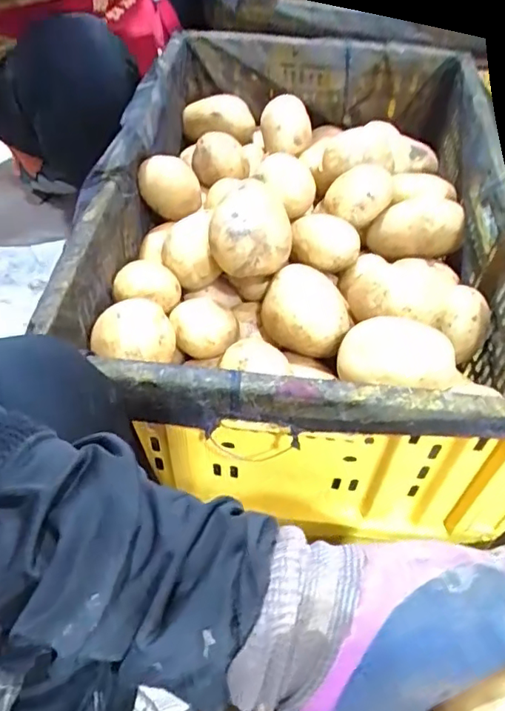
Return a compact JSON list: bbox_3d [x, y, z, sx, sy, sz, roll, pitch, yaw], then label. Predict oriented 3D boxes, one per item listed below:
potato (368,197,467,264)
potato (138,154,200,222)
[{"bbox_3d":[0.177,-0.134,0.597,0.097,0.047,0.062,-14,51,-10],"label":"potato"},{"bbox_3d":[-0.087,-0.176,0.595,0.059,0.054,0.046,-6,50,-4],"label":"potato"}]

